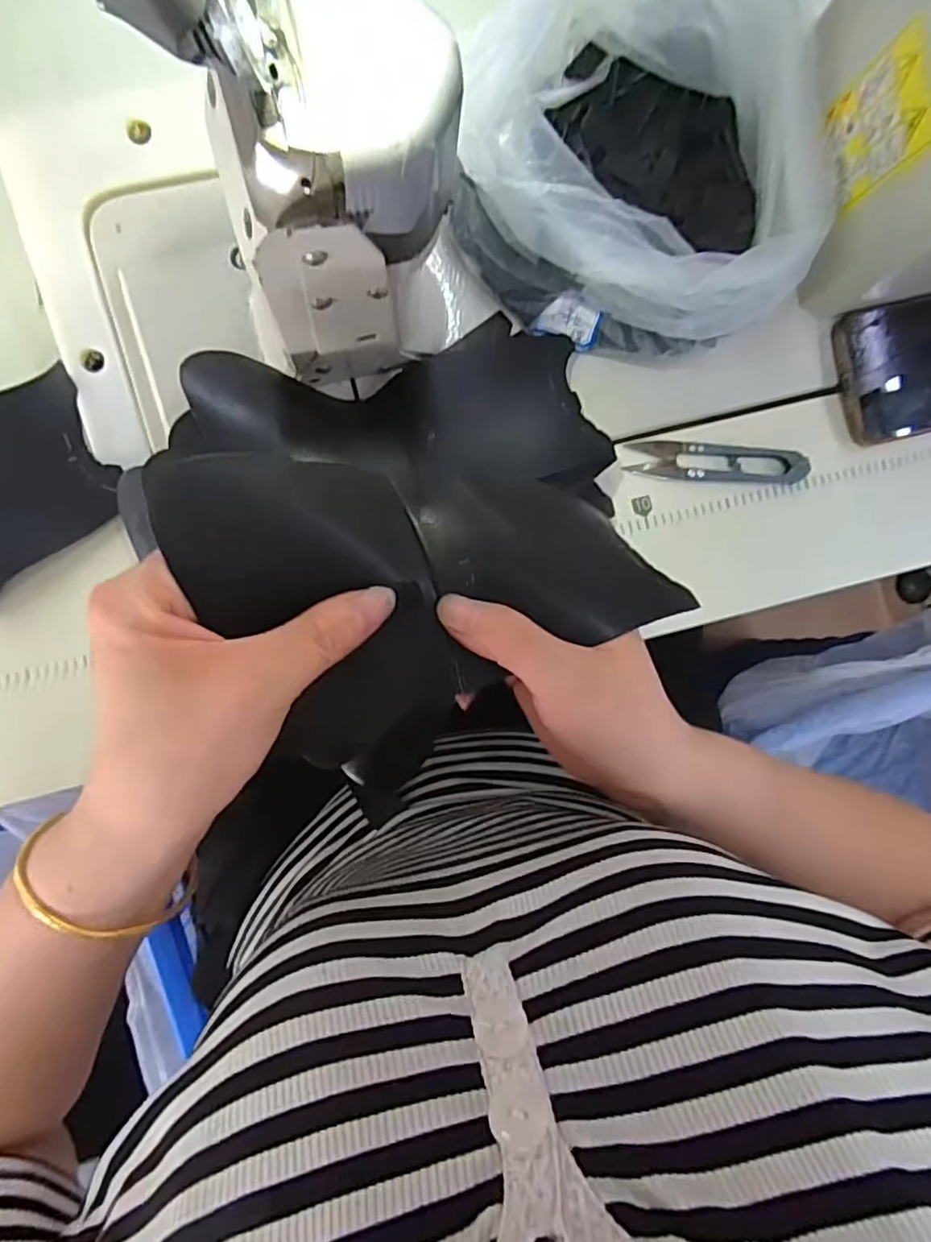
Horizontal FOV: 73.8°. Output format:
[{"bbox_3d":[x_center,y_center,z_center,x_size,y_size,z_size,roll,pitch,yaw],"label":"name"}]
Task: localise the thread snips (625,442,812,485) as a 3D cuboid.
[{"bbox_3d":[0.145,-0.092,0.357,0.101,0.013,0.021,3,87,-5],"label":"thread snips"}]

